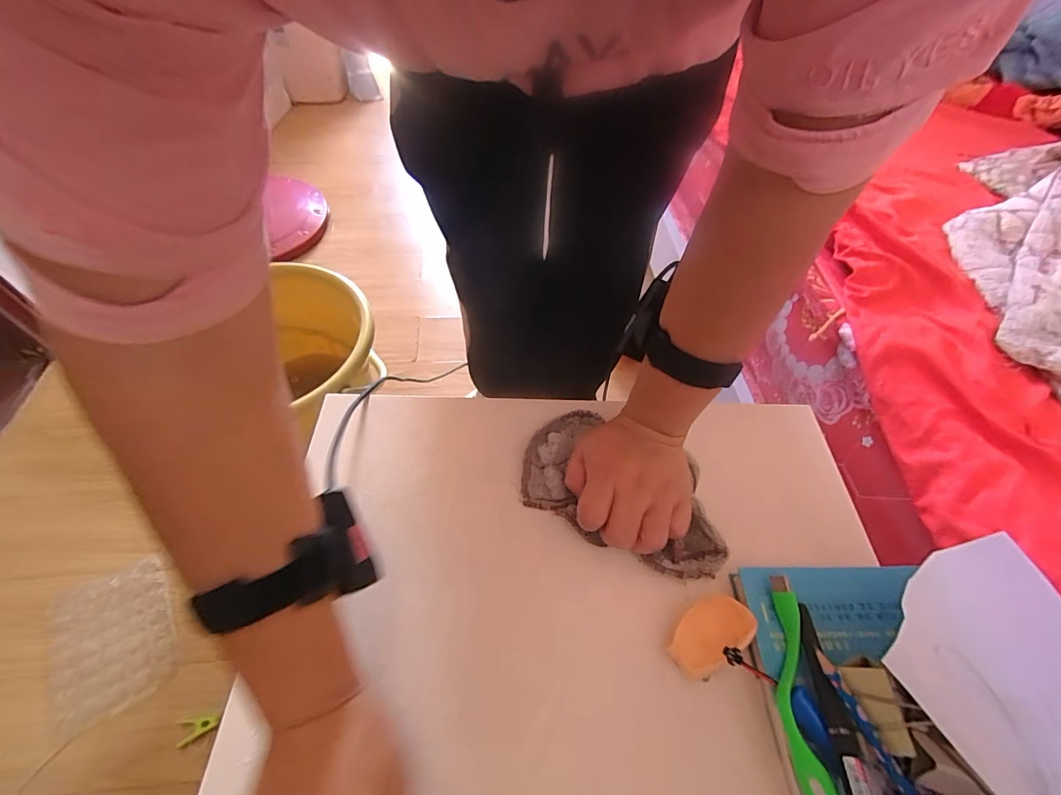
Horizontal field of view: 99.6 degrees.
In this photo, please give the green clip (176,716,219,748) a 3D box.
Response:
[{"bbox_3d":[-0.496,0.494,0.665,0.055,0.005,0.034,-5,56,-5],"label":"green clip"}]

